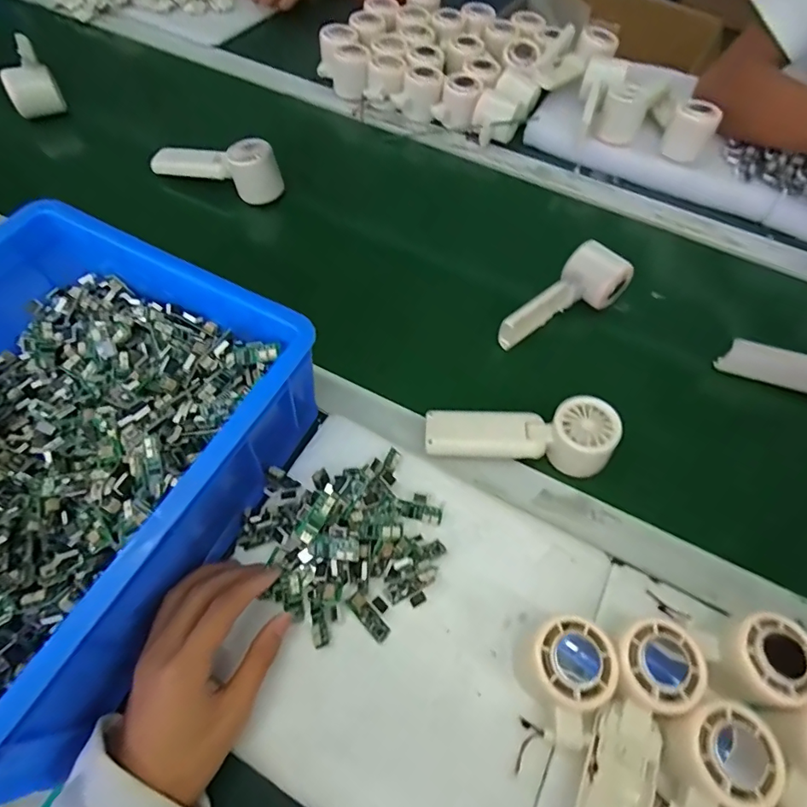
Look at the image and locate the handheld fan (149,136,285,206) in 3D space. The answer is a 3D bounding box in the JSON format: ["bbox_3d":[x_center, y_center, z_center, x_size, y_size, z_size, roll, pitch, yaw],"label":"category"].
[{"bbox_3d":[-0.234,-0.298,0.605,0.164,0.055,0.049,17,60,6],"label":"handheld fan"}]

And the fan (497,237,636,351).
[{"bbox_3d":[0.168,-0.109,0.520,0.154,0.046,0.057,-34,68,-21],"label":"fan"}]

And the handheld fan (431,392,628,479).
[{"bbox_3d":[0.103,0.021,0.433,0.159,0.043,0.055,9,60,1],"label":"handheld fan"}]

